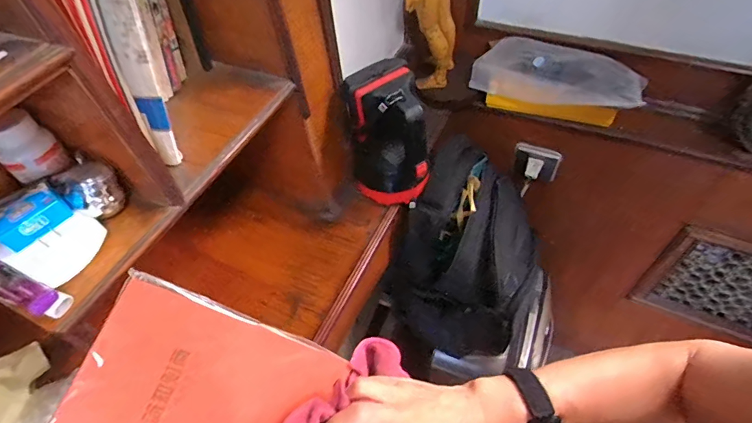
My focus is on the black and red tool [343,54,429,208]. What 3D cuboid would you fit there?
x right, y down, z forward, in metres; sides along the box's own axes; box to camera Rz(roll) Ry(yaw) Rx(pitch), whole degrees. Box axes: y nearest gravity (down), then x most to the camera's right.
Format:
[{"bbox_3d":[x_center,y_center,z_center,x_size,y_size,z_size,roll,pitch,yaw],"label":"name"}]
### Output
[{"bbox_3d":[0.016,-0.110,0.685,0.108,0.217,0.107,-13,52,-4],"label":"black and red tool"}]

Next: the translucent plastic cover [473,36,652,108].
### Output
[{"bbox_3d":[0.345,-0.259,0.818,0.292,0.068,0.120,27,60,24],"label":"translucent plastic cover"}]

